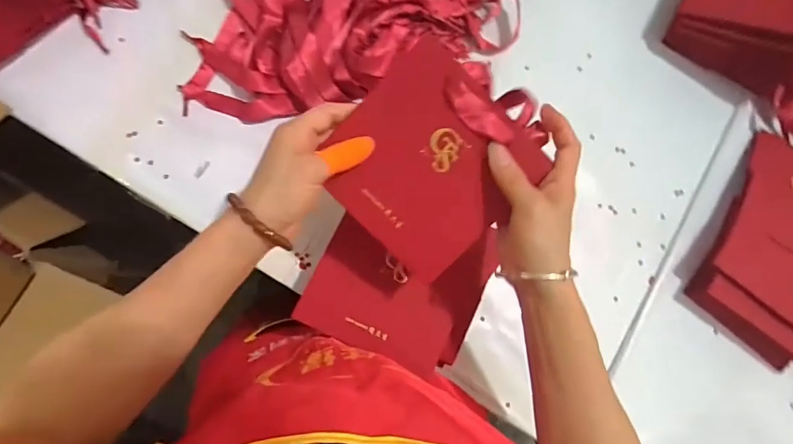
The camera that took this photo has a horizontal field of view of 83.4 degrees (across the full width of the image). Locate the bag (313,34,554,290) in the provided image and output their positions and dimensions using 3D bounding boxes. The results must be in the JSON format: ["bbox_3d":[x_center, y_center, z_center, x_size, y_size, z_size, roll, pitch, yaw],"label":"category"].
[{"bbox_3d":[0.032,-0.051,0.350,0.138,0.024,0.152,42,101,-8],"label":"bag"}]

